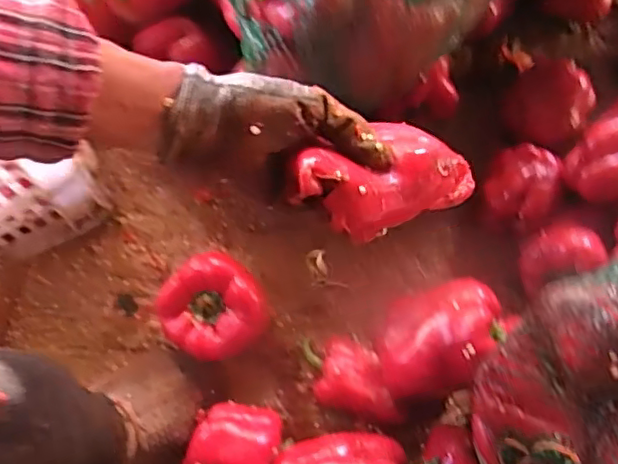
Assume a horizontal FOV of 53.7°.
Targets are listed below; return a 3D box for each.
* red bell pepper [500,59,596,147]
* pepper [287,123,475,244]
[{"bbox_3d":[0.260,-0.143,0.659,0.083,0.064,0.090,1,71,-3],"label":"red bell pepper"},{"bbox_3d":[0.047,-0.035,0.401,0.126,0.046,0.069,-13,70,-25],"label":"pepper"}]

